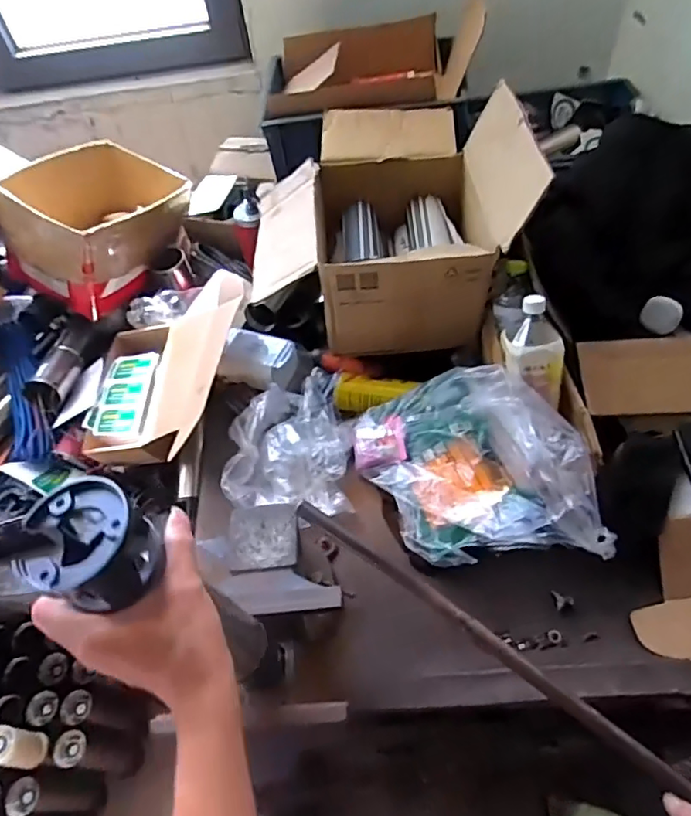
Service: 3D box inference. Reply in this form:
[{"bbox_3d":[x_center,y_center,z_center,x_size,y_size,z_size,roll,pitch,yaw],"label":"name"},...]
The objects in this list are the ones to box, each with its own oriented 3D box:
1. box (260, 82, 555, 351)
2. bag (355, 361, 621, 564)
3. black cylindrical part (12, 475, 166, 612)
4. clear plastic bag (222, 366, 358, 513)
[{"bbox_3d":[0.059,-0.342,0.954,0.415,0.268,0.408,-3,54,3],"label":"box"},{"bbox_3d":[0.180,0.069,0.796,0.348,0.163,0.257,3,54,7],"label":"bag"},{"bbox_3d":[-0.166,0.090,0.365,0.075,0.061,0.070,-3,54,4],"label":"black cylindrical part"},{"bbox_3d":[-0.088,0.043,0.912,0.186,0.070,0.260,-3,54,4],"label":"clear plastic bag"}]

